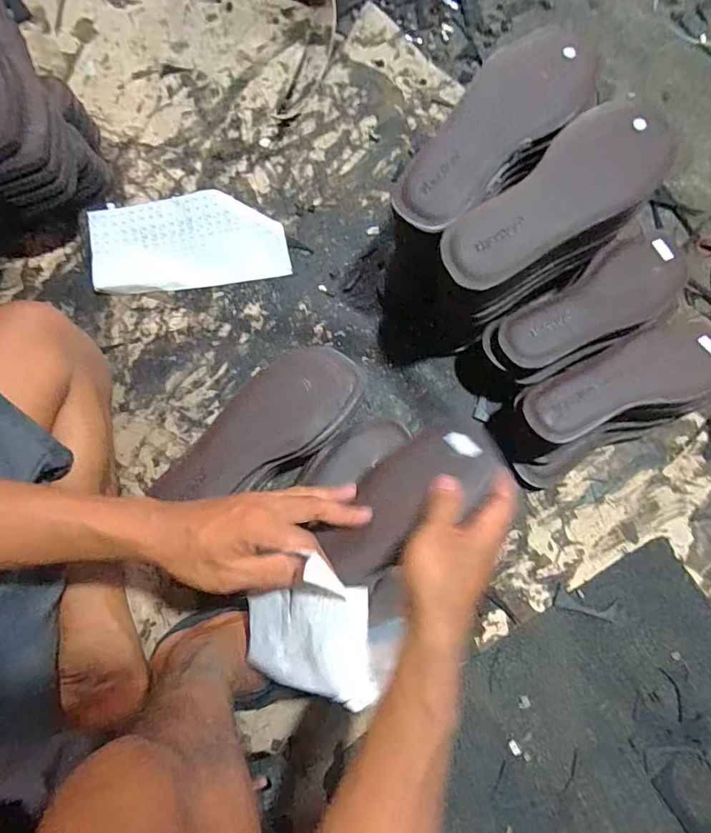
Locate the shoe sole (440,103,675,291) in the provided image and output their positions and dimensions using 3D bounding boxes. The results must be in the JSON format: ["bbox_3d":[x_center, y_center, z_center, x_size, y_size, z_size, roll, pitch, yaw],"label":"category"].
[{"bbox_3d":[0.190,-0.200,0.436,0.247,0.022,0.090,-40,80,-9],"label":"shoe sole"}]

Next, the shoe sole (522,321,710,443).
[{"bbox_3d":[0.277,-0.036,0.491,0.226,0.029,0.082,-21,79,-4],"label":"shoe sole"}]

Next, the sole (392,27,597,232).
[{"bbox_3d":[0.131,-0.280,0.458,0.252,0.022,0.093,-43,80,-9],"label":"sole"}]

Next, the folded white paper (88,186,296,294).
[{"bbox_3d":[-0.209,-0.220,0.603,0.239,0.024,0.114,-6,78,-1],"label":"folded white paper"}]

